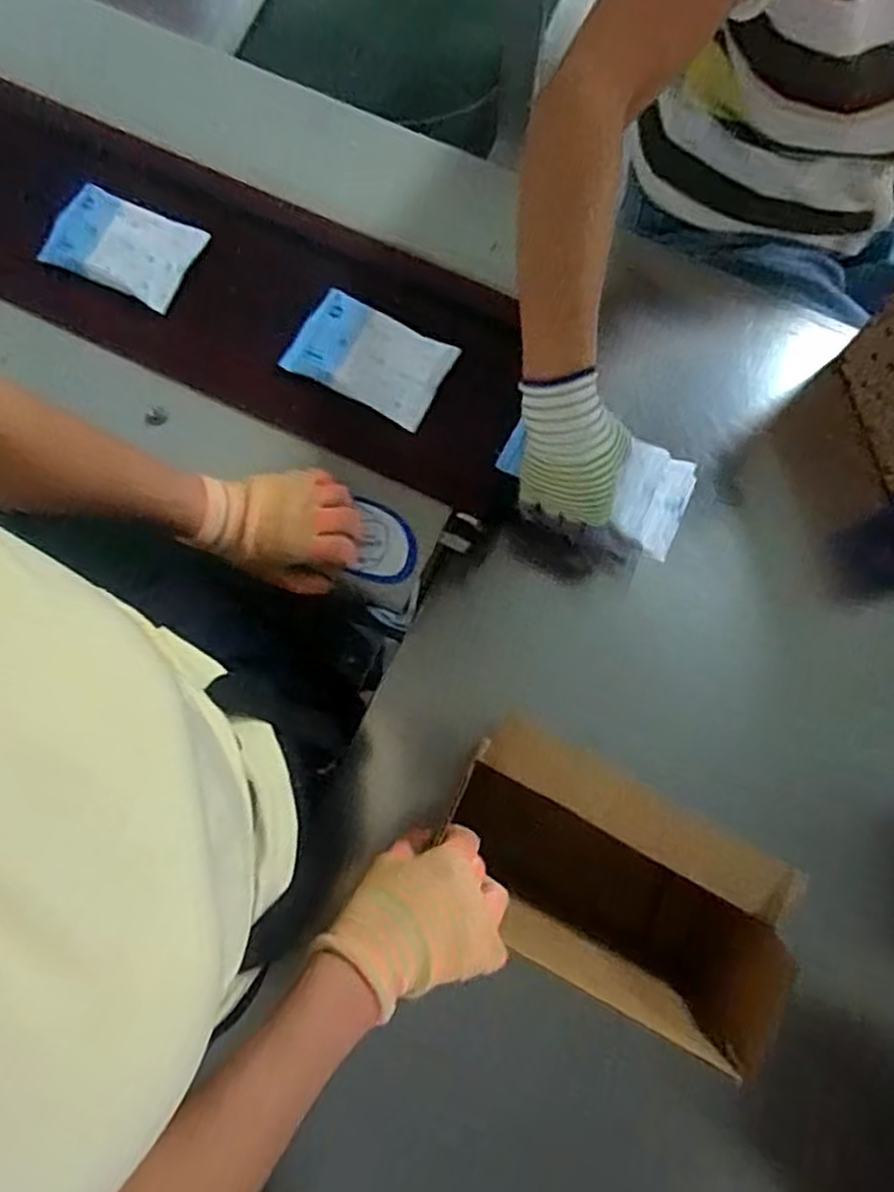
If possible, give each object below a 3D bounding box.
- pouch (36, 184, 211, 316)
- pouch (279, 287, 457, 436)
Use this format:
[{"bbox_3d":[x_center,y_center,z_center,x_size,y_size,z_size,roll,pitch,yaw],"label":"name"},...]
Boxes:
[{"bbox_3d":[-0.294,-0.317,0.688,0.126,0.020,0.082,26,79,6],"label":"pouch"},{"bbox_3d":[-0.068,-0.208,0.669,0.130,0.024,0.082,28,79,7],"label":"pouch"}]

